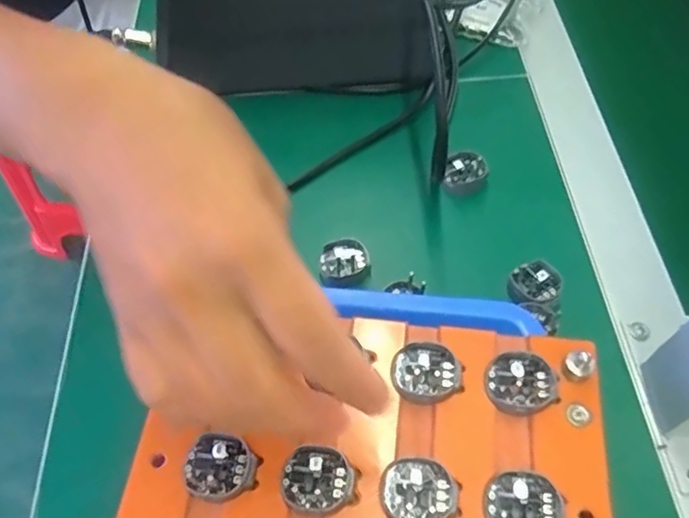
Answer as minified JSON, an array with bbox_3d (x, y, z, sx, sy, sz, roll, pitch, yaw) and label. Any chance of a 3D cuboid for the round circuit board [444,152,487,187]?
[{"bbox_3d":[0.074,-0.056,0.373,0.026,0.006,0.023,-19,57,18],"label":"round circuit board"}]

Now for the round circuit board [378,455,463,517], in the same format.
[{"bbox_3d":[0.030,0.091,0.233,0.031,0.008,0.025,8,58,5],"label":"round circuit board"}]

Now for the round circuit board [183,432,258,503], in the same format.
[{"bbox_3d":[-0.050,0.084,0.242,0.027,0.008,0.025,0,58,0],"label":"round circuit board"}]

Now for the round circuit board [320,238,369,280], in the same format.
[{"bbox_3d":[0.000,0.000,0.342,0.026,0.007,0.023,7,58,5],"label":"round circuit board"}]

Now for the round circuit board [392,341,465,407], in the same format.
[{"bbox_3d":[0.036,0.049,0.260,0.029,0.006,0.026,-15,59,-9],"label":"round circuit board"}]

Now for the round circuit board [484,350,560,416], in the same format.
[{"bbox_3d":[0.075,0.052,0.257,0.030,0.004,0.026,-12,58,-8],"label":"round circuit board"}]

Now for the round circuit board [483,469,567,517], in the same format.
[{"bbox_3d":[0.069,0.094,0.228,0.029,0.006,0.026,-4,58,-3],"label":"round circuit board"}]

